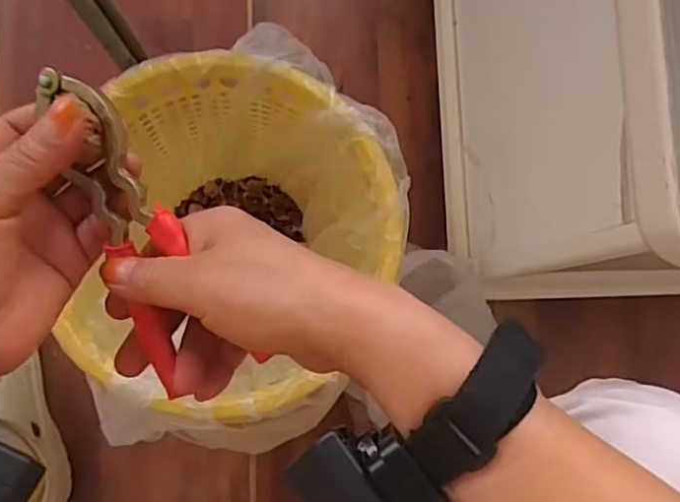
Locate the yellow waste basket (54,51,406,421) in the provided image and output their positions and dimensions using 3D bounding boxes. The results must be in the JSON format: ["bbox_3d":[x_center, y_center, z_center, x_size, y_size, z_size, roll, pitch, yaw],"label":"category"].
[{"bbox_3d":[-0.084,0.000,0.582,0.242,0.240,0.273,7,83,-6],"label":"yellow waste basket"}]

